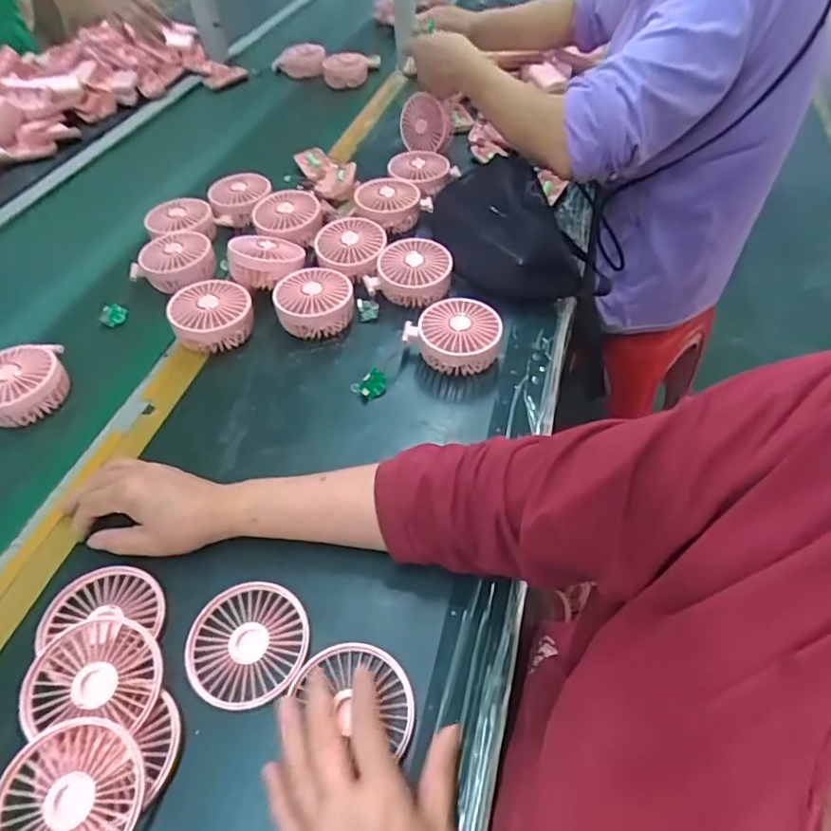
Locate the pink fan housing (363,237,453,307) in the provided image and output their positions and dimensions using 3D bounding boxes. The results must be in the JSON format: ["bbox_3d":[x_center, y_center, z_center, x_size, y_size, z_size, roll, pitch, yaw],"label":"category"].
[{"bbox_3d":[-0.004,-0.176,0.666,0.097,0.050,0.089,18,54,17],"label":"pink fan housing"}]

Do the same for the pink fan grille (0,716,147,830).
[{"bbox_3d":[-0.217,0.240,0.339,0.086,0.016,0.086,15,54,6],"label":"pink fan grille"}]

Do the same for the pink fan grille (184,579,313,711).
[{"bbox_3d":[-0.127,0.174,0.415,0.087,0.011,0.088,-2,50,2],"label":"pink fan grille"}]

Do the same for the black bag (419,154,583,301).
[{"bbox_3d":[0.102,-0.253,0.691,0.167,0.073,0.234,-8,50,-3],"label":"black bag"}]

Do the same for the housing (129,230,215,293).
[{"bbox_3d":[-0.312,-0.204,0.712,0.102,0.039,0.090,15,53,15],"label":"housing"}]

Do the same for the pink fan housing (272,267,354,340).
[{"bbox_3d":[-0.118,-0.131,0.640,0.087,0.051,0.090,-6,50,-2],"label":"pink fan housing"}]

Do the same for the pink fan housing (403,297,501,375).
[{"bbox_3d":[0.040,-0.086,0.593,0.106,0.048,0.084,9,51,11],"label":"pink fan housing"}]

